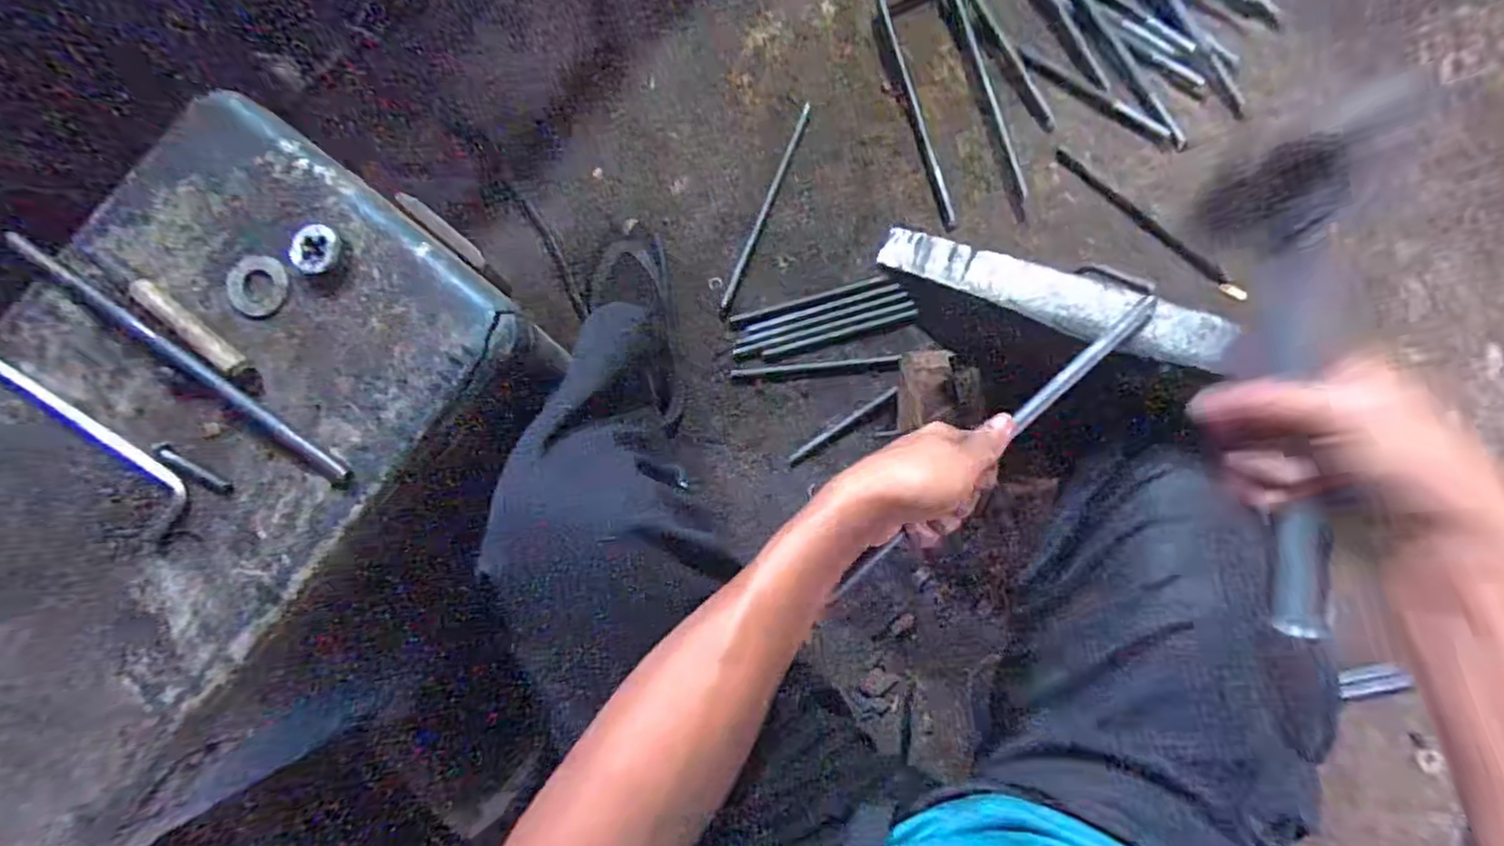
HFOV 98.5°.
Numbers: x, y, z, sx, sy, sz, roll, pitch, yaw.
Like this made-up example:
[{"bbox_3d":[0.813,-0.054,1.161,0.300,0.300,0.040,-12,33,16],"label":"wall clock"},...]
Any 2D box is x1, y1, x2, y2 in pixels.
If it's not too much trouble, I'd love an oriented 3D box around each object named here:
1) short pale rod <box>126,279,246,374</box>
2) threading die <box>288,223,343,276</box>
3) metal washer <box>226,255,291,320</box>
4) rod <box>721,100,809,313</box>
[{"bbox_3d":[-0.381,-0.065,0.437,0.097,0.010,0.015,37,82,9],"label":"short pale rod"},{"bbox_3d":[-0.299,-0.119,0.444,0.033,0.007,0.034,18,80,7],"label":"threading die"},{"bbox_3d":[-0.345,-0.097,0.452,0.040,0.005,0.047,-41,79,-6],"label":"metal washer"},{"bbox_3d":[0.018,-0.278,0.833,0.012,0.015,0.284,21,80,7],"label":"rod"}]

